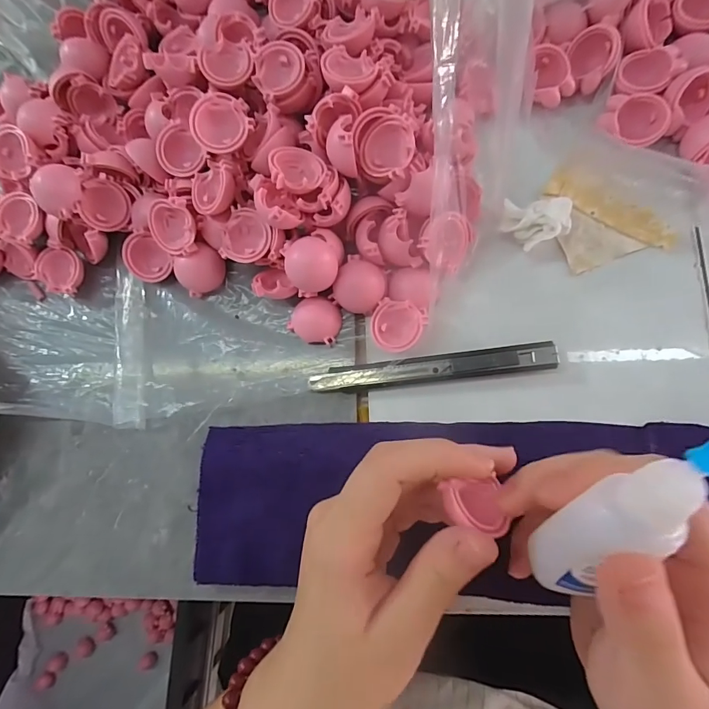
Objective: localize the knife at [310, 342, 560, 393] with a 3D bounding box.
[{"bbox_3d":[0.042,0.008,0.232,0.133,0.004,0.014,-7,80,4],"label":"knife"}]

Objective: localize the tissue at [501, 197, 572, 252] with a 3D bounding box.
[{"bbox_3d":[0.099,-0.071,0.229,0.032,0.021,0.028,7,82,7],"label":"tissue"}]

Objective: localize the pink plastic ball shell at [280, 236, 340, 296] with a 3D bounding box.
[{"bbox_3d":[-0.023,-0.048,0.232,0.028,0.023,0.027,-1,81,5],"label":"pink plastic ball shell"}]

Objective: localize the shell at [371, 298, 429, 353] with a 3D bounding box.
[{"bbox_3d":[0.024,-0.016,0.234,0.029,0.007,0.029,-3,82,21],"label":"shell"}]

